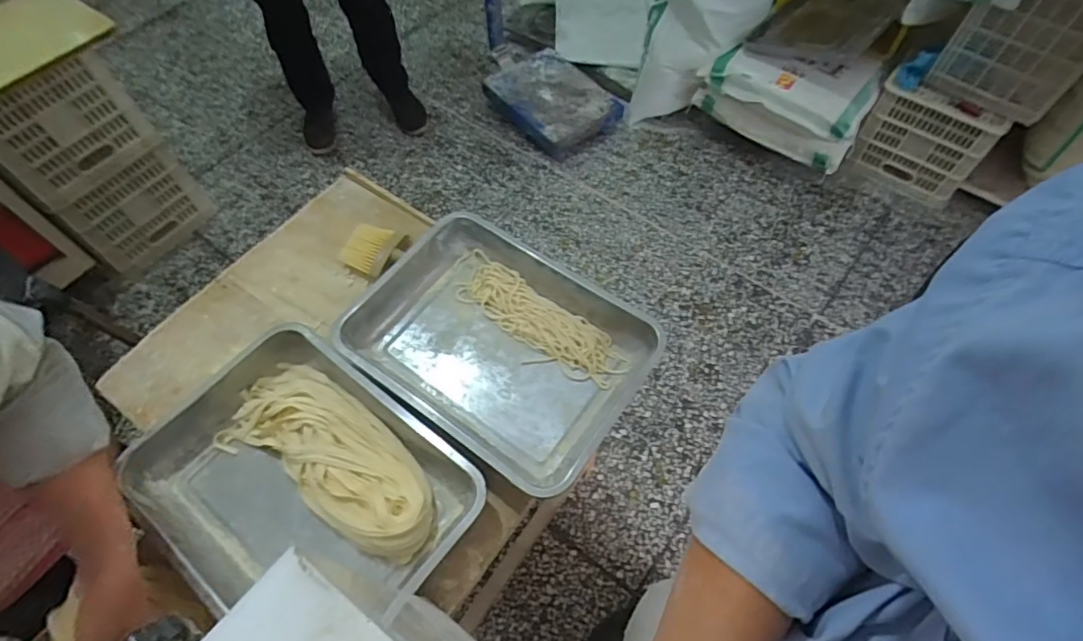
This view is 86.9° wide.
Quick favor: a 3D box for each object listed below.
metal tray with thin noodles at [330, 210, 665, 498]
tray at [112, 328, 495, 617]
[{"bbox_3d":[-0.061,0.033,0.799,0.387,0.097,0.290,32,65,18],"label":"metal tray with thin noodles"},{"bbox_3d":[-0.294,0.197,0.706,0.392,0.062,0.283,34,66,19],"label":"tray"}]

